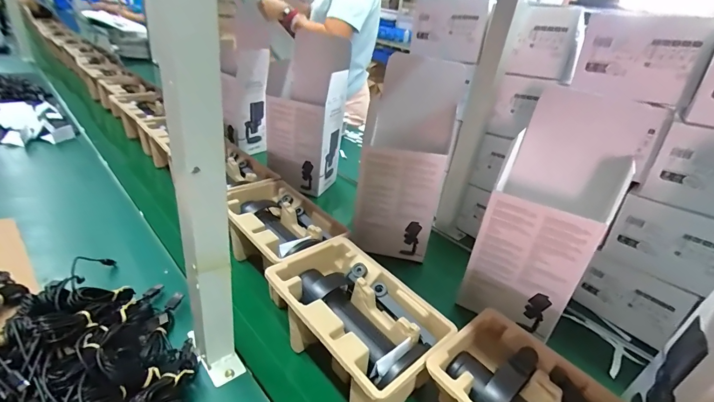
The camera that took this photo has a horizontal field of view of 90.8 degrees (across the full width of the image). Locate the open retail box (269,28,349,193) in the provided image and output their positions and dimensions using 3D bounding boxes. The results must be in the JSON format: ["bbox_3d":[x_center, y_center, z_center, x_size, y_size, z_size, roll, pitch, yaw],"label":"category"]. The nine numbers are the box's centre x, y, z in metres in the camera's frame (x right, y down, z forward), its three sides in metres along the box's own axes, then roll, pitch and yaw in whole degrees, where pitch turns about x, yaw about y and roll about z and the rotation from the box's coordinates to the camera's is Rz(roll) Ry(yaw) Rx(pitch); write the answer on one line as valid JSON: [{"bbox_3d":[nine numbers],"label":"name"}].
[{"bbox_3d":[-0.121,-0.217,0.864,0.178,0.332,0.157,17,32,16],"label":"open retail box"}]

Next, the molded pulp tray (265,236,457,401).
[{"bbox_3d":[-0.007,0.175,0.482,0.147,0.124,0.221,-22,42,-39],"label":"molded pulp tray"}]

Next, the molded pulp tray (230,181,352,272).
[{"bbox_3d":[-0.137,0.065,0.626,0.148,0.110,0.212,-22,41,-39],"label":"molded pulp tray"}]

